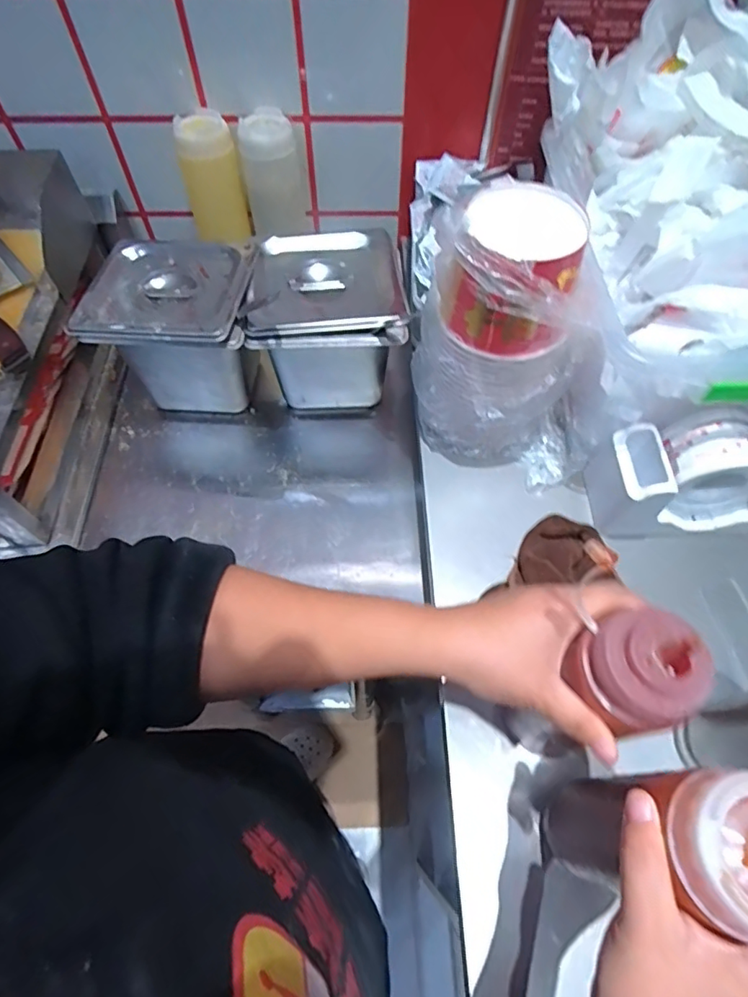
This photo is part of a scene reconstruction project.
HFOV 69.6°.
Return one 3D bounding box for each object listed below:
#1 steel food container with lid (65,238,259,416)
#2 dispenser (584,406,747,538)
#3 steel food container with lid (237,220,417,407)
[{"bbox_3d":[-0.227,-0.196,0.659,0.177,0.167,0.160,1,61,1],"label":"steel food container with lid"},{"bbox_3d":[0.297,-0.020,0.520,0.145,0.098,0.083,1,61,0],"label":"dispenser"},{"bbox_3d":[-0.050,-0.204,0.663,0.170,0.160,0.168,2,61,1],"label":"steel food container with lid"}]

